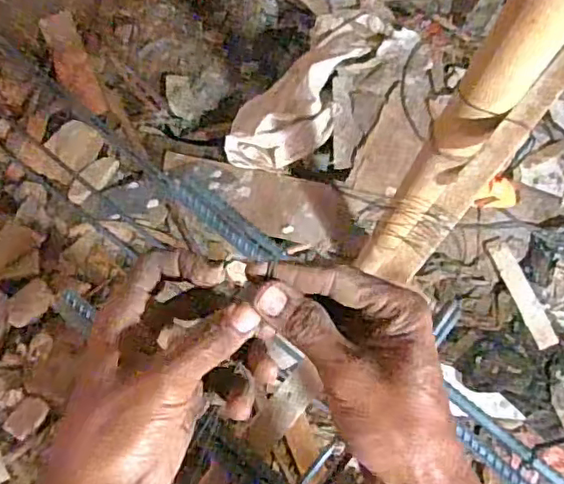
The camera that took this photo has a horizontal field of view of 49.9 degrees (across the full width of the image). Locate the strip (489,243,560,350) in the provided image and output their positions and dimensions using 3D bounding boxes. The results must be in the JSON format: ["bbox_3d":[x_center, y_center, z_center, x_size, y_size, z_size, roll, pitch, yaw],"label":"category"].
[{"bbox_3d":[0.567,0.123,1.417,0.061,0.016,0.256,-16,72,-16],"label":"strip"}]

